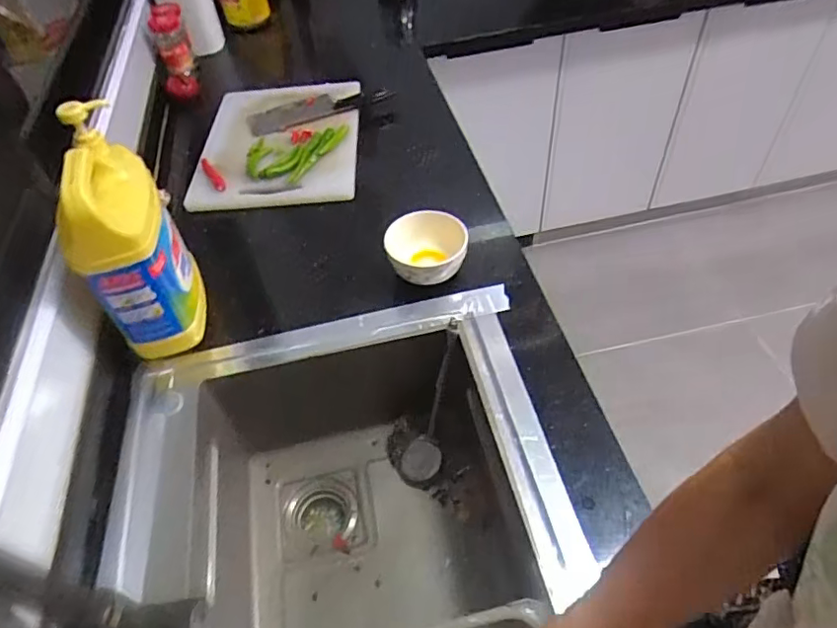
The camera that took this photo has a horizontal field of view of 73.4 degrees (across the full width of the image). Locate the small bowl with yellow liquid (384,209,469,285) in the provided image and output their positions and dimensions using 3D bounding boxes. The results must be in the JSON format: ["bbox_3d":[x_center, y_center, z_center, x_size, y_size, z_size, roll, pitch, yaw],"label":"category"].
[{"bbox_3d":[0.018,-0.091,0.833,0.111,0.079,0.106,-2,50,3],"label":"small bowl with yellow liquid"}]

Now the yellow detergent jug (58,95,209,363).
[{"bbox_3d":[-0.362,-0.094,0.703,0.100,0.266,0.159,-21,51,-13],"label":"yellow detergent jug"}]

